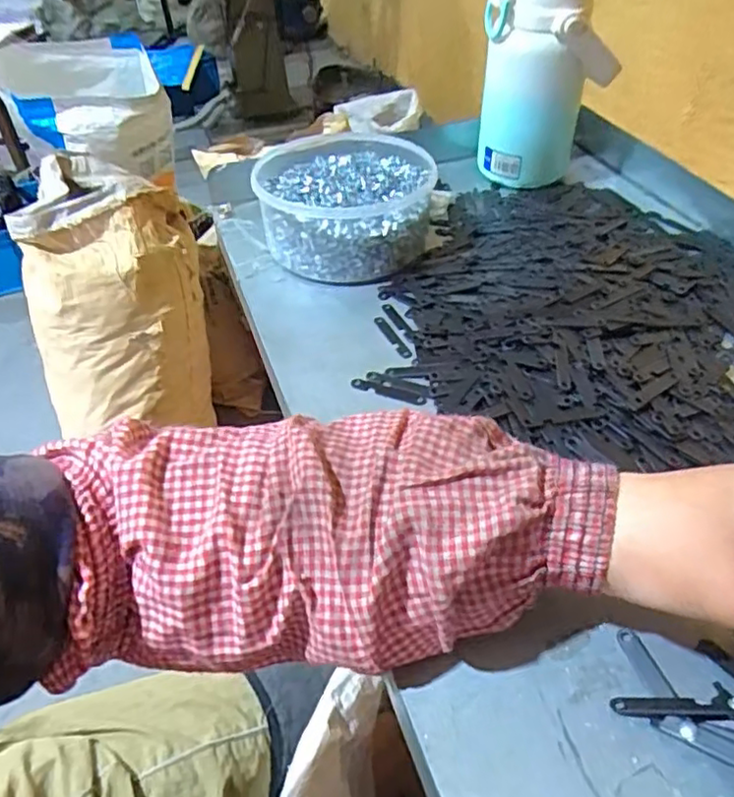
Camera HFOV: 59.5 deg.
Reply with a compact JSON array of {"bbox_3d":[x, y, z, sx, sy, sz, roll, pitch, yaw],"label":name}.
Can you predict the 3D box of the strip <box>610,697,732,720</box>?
[{"bbox_3d":[0.128,0.130,0.272,0.044,0.005,0.009,-9,40,23],"label":"strip"}]

